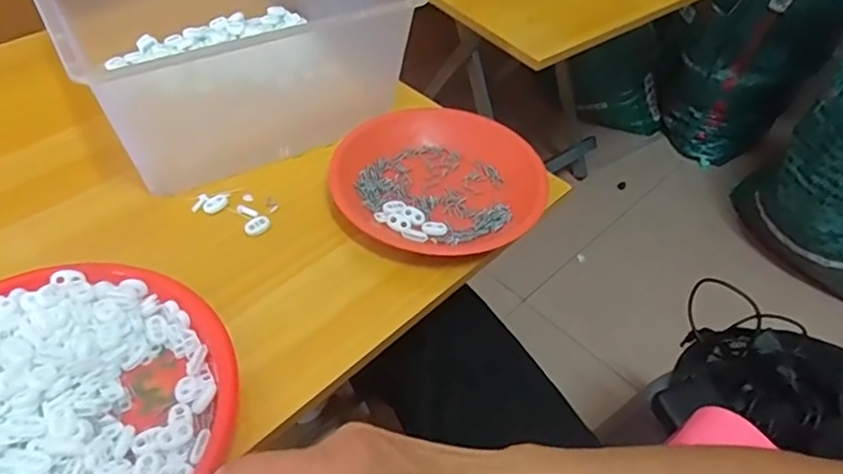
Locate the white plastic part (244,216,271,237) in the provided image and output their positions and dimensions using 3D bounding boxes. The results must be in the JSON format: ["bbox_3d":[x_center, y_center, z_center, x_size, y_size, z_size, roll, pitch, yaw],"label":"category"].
[{"bbox_3d":[-0.144,-0.010,0.523,0.022,0.010,0.015,-25,55,-23],"label":"white plastic part"}]

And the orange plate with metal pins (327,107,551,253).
[{"bbox_3d":[0.018,-0.057,0.563,0.191,0.031,0.171,9,49,5],"label":"orange plate with metal pins"}]

